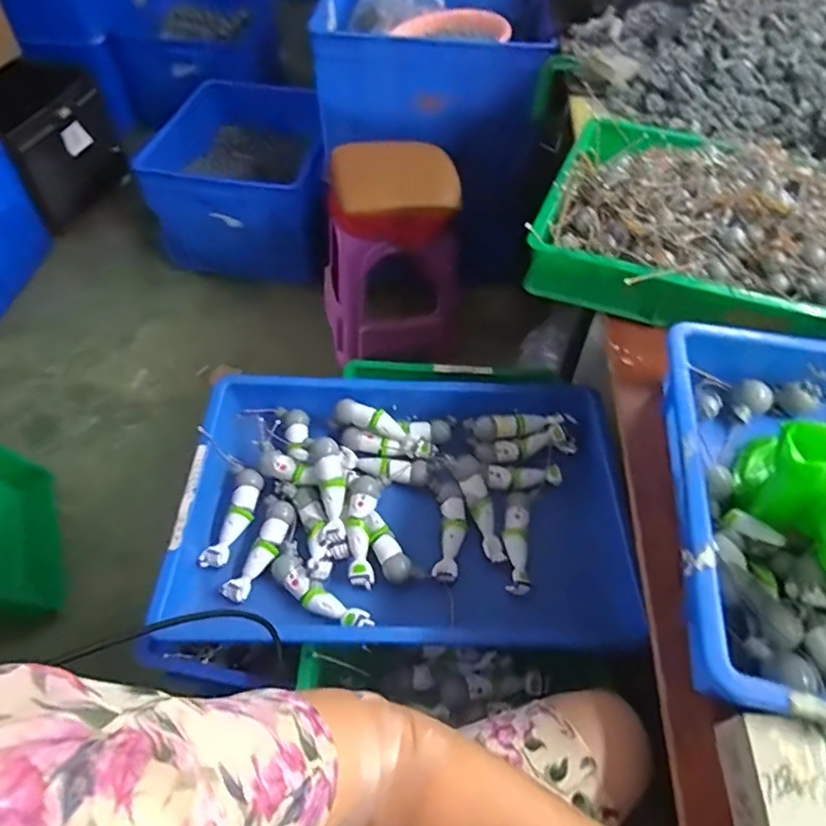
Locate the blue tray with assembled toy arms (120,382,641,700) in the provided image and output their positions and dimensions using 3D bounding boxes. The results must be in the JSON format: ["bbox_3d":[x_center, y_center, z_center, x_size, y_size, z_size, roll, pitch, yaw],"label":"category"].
[{"bbox_3d":[-0.013,0.122,0.749,0.573,0.080,0.393,-1,53,-3],"label":"blue tray with assembled toy arms"}]

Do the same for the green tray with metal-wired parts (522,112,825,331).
[{"bbox_3d":[0.459,-0.230,0.712,0.559,0.113,0.369,22,55,14],"label":"green tray with metal-wired parts"}]

